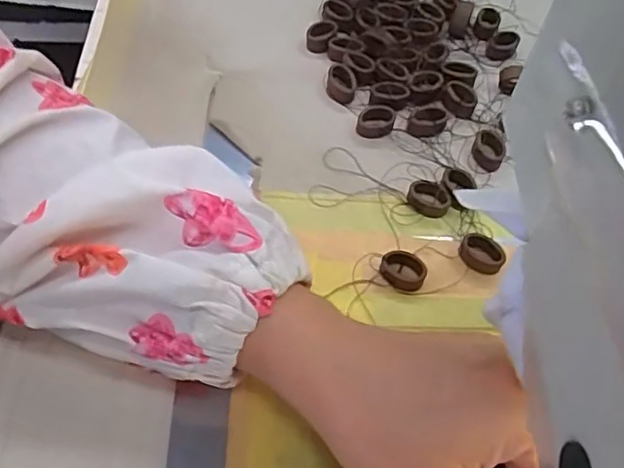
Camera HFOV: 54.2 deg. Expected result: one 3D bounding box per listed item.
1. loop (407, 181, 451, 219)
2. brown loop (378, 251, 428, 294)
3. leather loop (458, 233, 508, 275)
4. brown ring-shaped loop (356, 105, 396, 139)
[{"bbox_3d":[0.058,-0.018,0.298,0.020,0.008,0.014,17,58,7],"label":"loop"},{"bbox_3d":[0.042,0.016,0.277,0.020,0.011,0.015,25,60,12],"label":"brown loop"},{"bbox_3d":[0.079,0.009,0.283,0.021,0.009,0.013,35,62,18],"label":"leather loop"},{"bbox_3d":[0.034,-0.060,0.324,0.018,0.008,0.018,18,58,8],"label":"brown ring-shaped loop"}]

